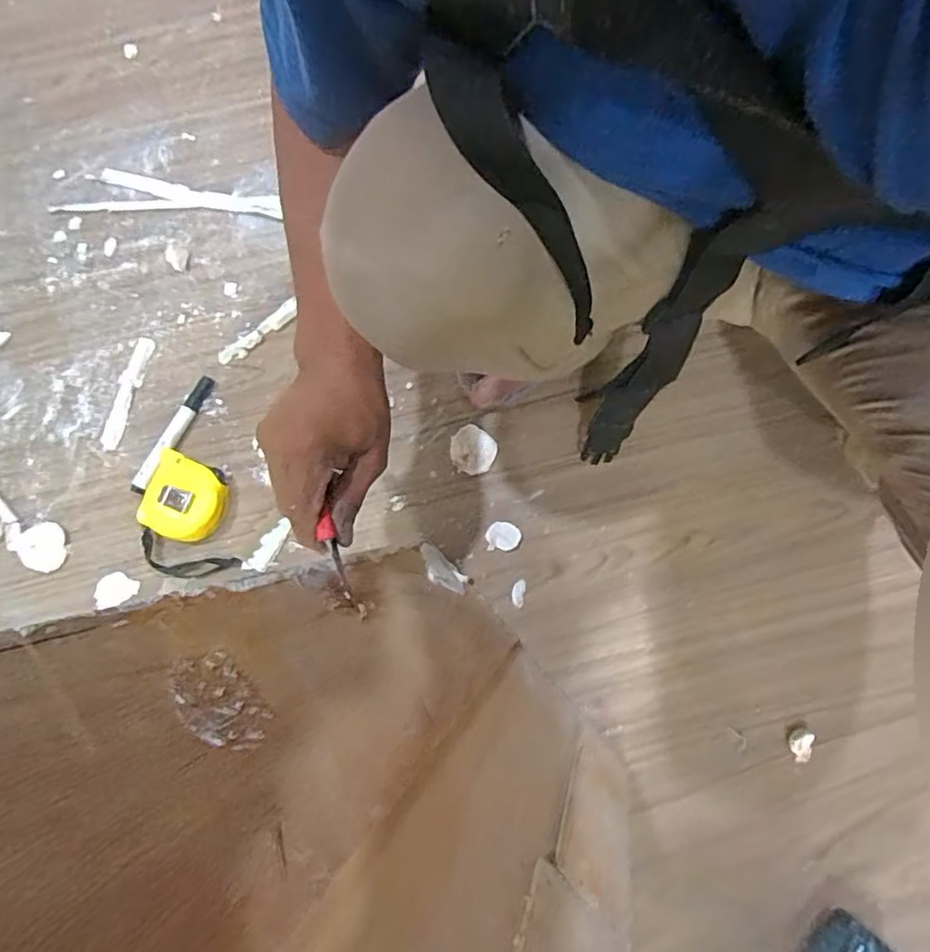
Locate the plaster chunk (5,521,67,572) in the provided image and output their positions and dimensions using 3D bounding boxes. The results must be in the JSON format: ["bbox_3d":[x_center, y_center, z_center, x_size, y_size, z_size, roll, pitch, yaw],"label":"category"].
[{"bbox_3d":[-0.439,0.072,0.616,0.057,0.007,0.051,-6,75,0],"label":"plaster chunk"}]

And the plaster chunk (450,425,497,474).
[{"bbox_3d":[0.008,-0.027,0.623,0.048,0.004,0.046,0,75,2],"label":"plaster chunk"}]

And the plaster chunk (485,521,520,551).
[{"bbox_3d":[0.038,0.060,0.600,0.033,0.005,0.028,-3,75,1],"label":"plaster chunk"}]

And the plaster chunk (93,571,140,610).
[{"bbox_3d":[-0.351,0.114,0.605,0.040,0.010,0.033,-15,75,-2],"label":"plaster chunk"}]

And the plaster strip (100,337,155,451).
[{"bbox_3d":[-0.371,-0.091,0.660,0.023,0.008,0.130,12,76,5],"label":"plaster strip"}]

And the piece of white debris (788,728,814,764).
[{"bbox_3d":[0.301,0.241,0.539,0.019,0.010,0.028,8,75,4],"label":"piece of white debris"}]

